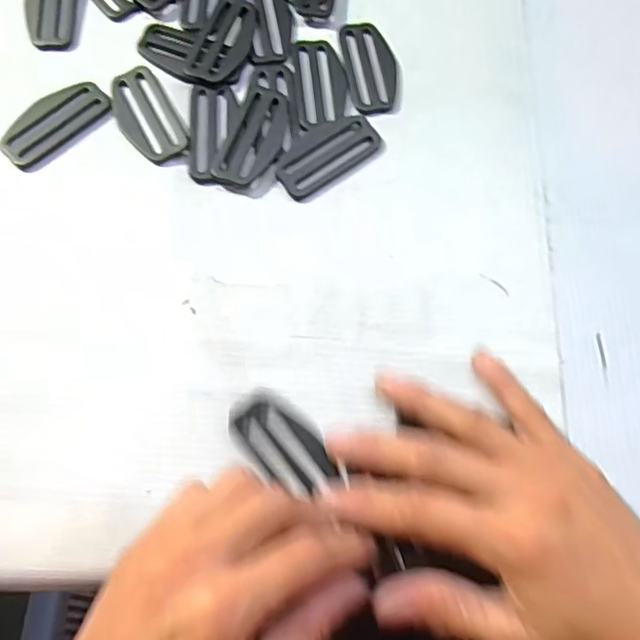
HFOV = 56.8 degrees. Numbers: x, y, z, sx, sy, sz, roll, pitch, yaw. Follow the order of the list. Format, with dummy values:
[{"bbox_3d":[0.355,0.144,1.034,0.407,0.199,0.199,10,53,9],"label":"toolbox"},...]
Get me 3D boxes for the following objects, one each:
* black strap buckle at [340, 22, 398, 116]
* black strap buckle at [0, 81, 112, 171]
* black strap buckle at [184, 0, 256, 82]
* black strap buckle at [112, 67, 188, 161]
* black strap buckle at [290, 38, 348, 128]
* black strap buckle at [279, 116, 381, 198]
[{"bbox_3d":[0.029,-0.143,0.331,0.029,0.004,0.061,-9,72,-5],"label":"black strap buckle"},{"bbox_3d":[-0.140,-0.106,0.310,0.059,0.004,0.028,-39,77,-14],"label":"black strap buckle"},{"bbox_3d":[-0.053,-0.157,0.330,0.028,0.004,0.058,18,72,3],"label":"black strap buckle"},{"bbox_3d":[-0.092,-0.110,0.313,0.028,0.004,0.058,-25,74,-10],"label":"black strap buckle"},{"bbox_3d":[0.001,-0.131,0.326,0.029,0.004,0.059,-4,72,-4],"label":"black strap buckle"},{"bbox_3d":[0.003,-0.089,0.312,0.059,0.004,0.031,-37,77,-13],"label":"black strap buckle"}]

